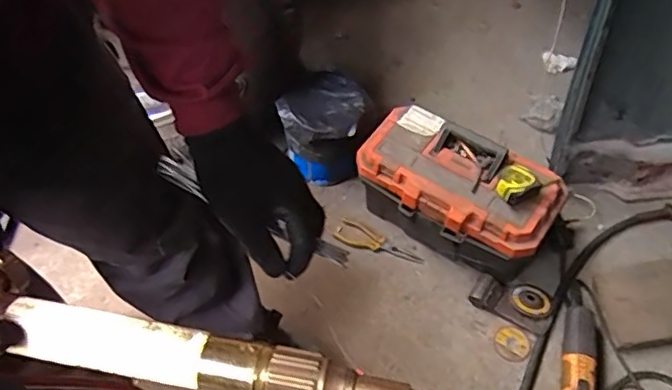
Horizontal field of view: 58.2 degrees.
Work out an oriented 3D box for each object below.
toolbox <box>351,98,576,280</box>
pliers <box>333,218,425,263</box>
[{"bbox_3d":[0.237,-0.002,1.229,0.390,0.232,0.208,32,63,22],"label":"toolbox"},{"bbox_3d":[0.089,0.110,1.286,0.191,0.013,0.054,25,60,18],"label":"pliers"}]

